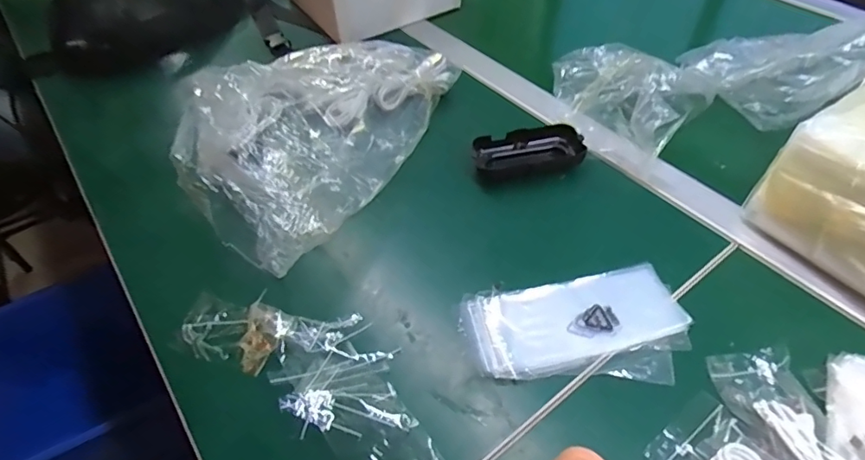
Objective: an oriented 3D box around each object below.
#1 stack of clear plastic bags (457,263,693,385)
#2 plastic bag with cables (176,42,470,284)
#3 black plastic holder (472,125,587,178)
[{"bbox_3d":[0.112,0.078,0.405,0.171,0.010,0.095,-10,48,-2],"label":"stack of clear plastic bags"},{"bbox_3d":[-0.118,-0.113,0.523,0.182,0.112,0.319,18,53,20],"label":"plastic bag with cables"},{"bbox_3d":[0.096,-0.080,0.526,0.106,0.020,0.051,-11,48,-4],"label":"black plastic holder"}]

